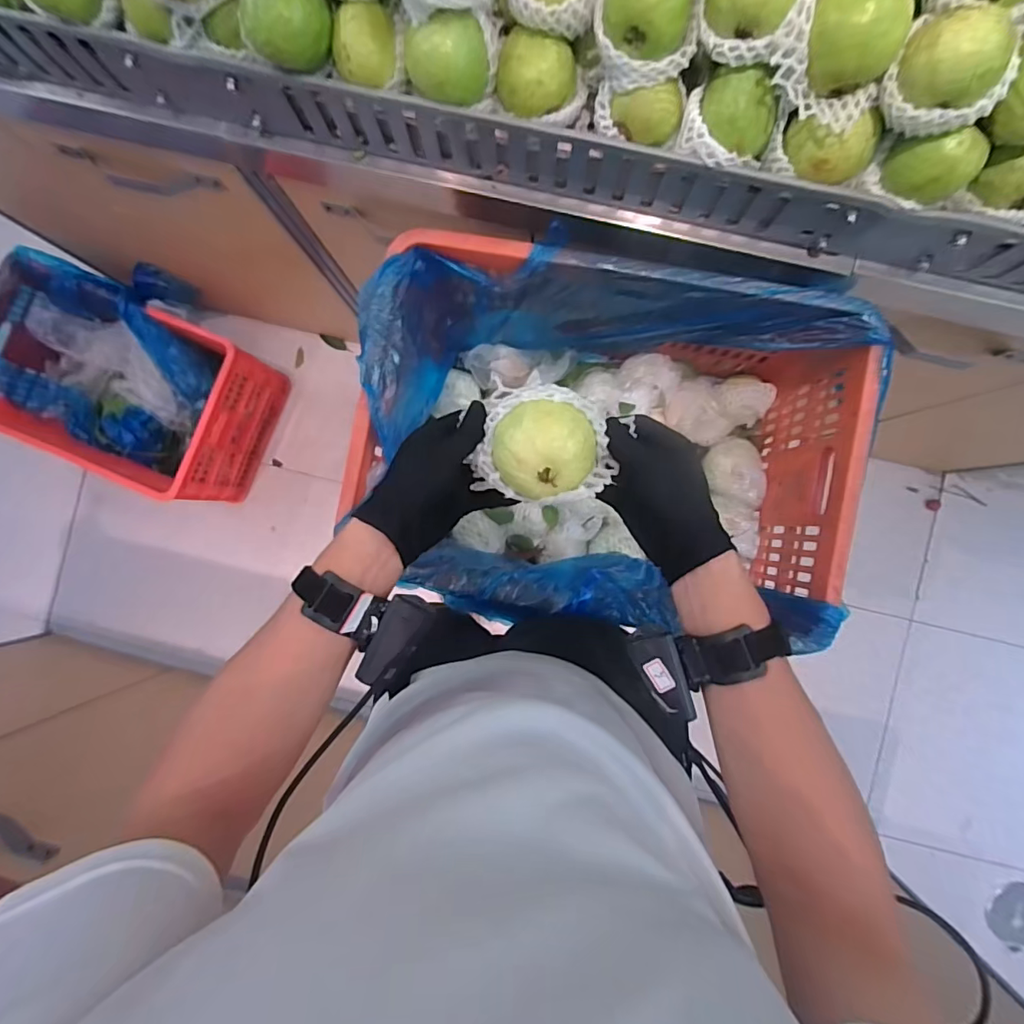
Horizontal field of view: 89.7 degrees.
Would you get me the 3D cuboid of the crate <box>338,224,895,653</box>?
[{"bbox_3d":[0.123,-0.094,0.723,0.598,0.260,0.434,4,89,1],"label":"crate"}]

